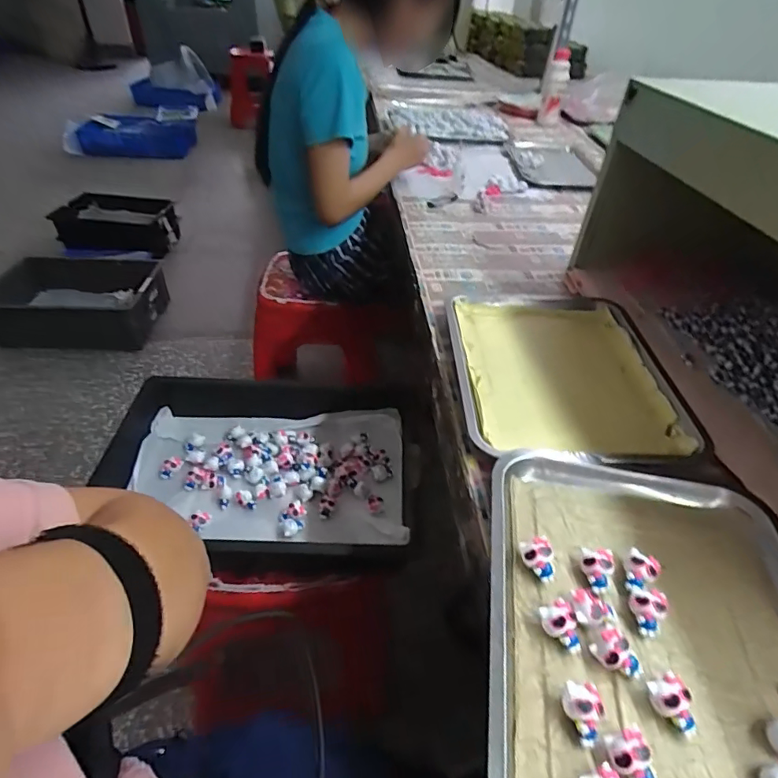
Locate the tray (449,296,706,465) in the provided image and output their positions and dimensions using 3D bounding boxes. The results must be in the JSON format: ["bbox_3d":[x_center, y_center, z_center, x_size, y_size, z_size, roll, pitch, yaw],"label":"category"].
[{"bbox_3d":[0.216,-0.030,0.631,0.265,0.030,0.334,2,42,-2],"label":"tray"}]

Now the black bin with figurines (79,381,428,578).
[{"bbox_3d":[-0.186,0.121,0.752,0.449,0.087,0.339,2,42,-2],"label":"black bin with figurines"}]

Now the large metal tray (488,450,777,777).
[{"bbox_3d":[0.208,0.204,0.365,0.267,0.029,0.350,9,42,5],"label":"large metal tray"}]

